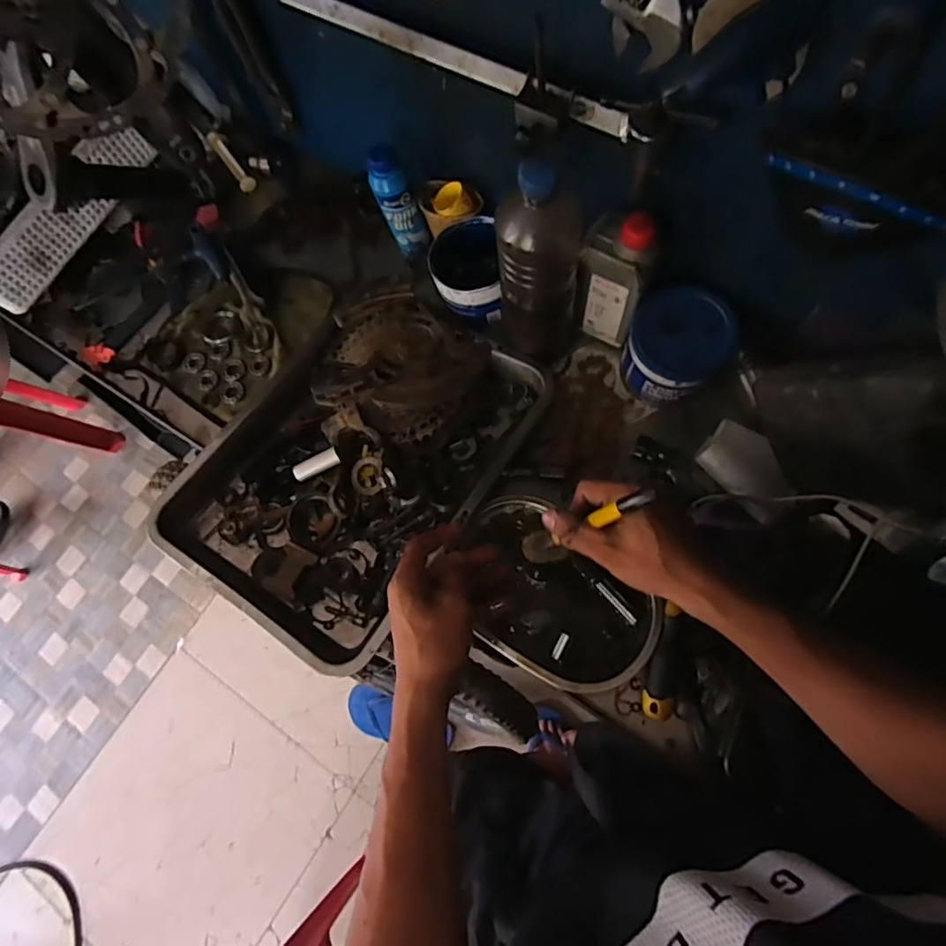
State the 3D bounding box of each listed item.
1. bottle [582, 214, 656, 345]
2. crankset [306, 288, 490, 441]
[{"bbox_3d":[0.151,-0.201,0.594,0.065,0.170,0.049,28,77,15],"label":"bottle"},{"bbox_3d":[-0.092,-0.124,0.629,0.182,0.083,0.171,32,78,15],"label":"crankset"}]

